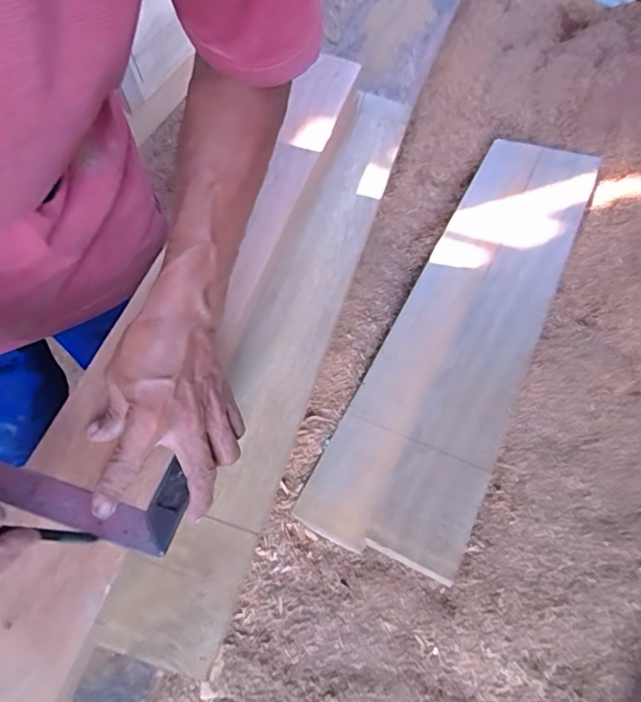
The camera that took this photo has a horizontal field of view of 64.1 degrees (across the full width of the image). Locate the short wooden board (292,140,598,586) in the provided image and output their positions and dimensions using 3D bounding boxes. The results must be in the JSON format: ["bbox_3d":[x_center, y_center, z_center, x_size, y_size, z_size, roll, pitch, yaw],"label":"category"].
[{"bbox_3d":[0.244,-0.077,0.799,0.201,0.021,0.820,19,58,21],"label":"short wooden board"}]

